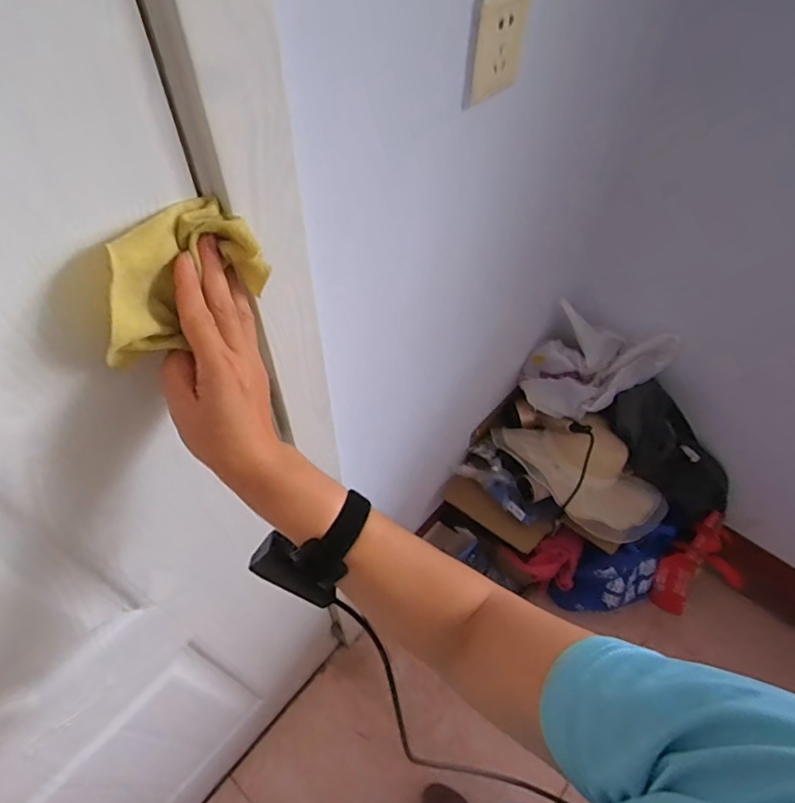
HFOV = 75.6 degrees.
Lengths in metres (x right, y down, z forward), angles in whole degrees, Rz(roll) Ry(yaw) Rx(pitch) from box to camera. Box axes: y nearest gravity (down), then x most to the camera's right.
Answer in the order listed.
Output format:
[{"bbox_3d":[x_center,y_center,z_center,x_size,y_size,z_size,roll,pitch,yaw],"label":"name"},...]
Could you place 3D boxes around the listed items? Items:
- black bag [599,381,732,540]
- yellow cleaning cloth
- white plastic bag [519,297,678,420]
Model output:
[{"bbox_3d":[0.651,0.130,1.214,0.404,0.115,0.180,51,60,-11],"label":"black bag"},{"bbox_3d":[-0.145,-0.080,0.332,0.113,0.071,0.041,-37,61,-25],"label":"yellow cleaning cloth"},{"bbox_3d":[0.451,-0.102,1.193,0.301,0.173,0.200,-22,56,-17],"label":"white plastic bag"}]

